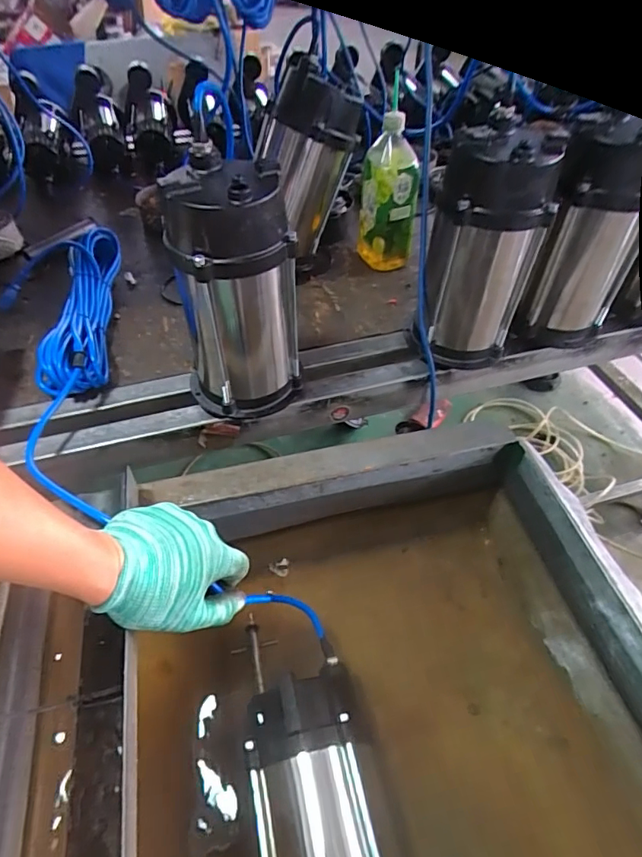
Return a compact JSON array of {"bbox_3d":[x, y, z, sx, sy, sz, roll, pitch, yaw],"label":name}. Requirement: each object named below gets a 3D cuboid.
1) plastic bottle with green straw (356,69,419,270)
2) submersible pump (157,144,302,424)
[{"bbox_3d":[0.102,-0.359,0.756,0.083,0.211,0.075,-3,49,0],"label":"plastic bottle with green straw"},{"bbox_3d":[-0.096,-0.137,0.533,0.123,0.260,0.111,-25,52,-18],"label":"submersible pump"}]

